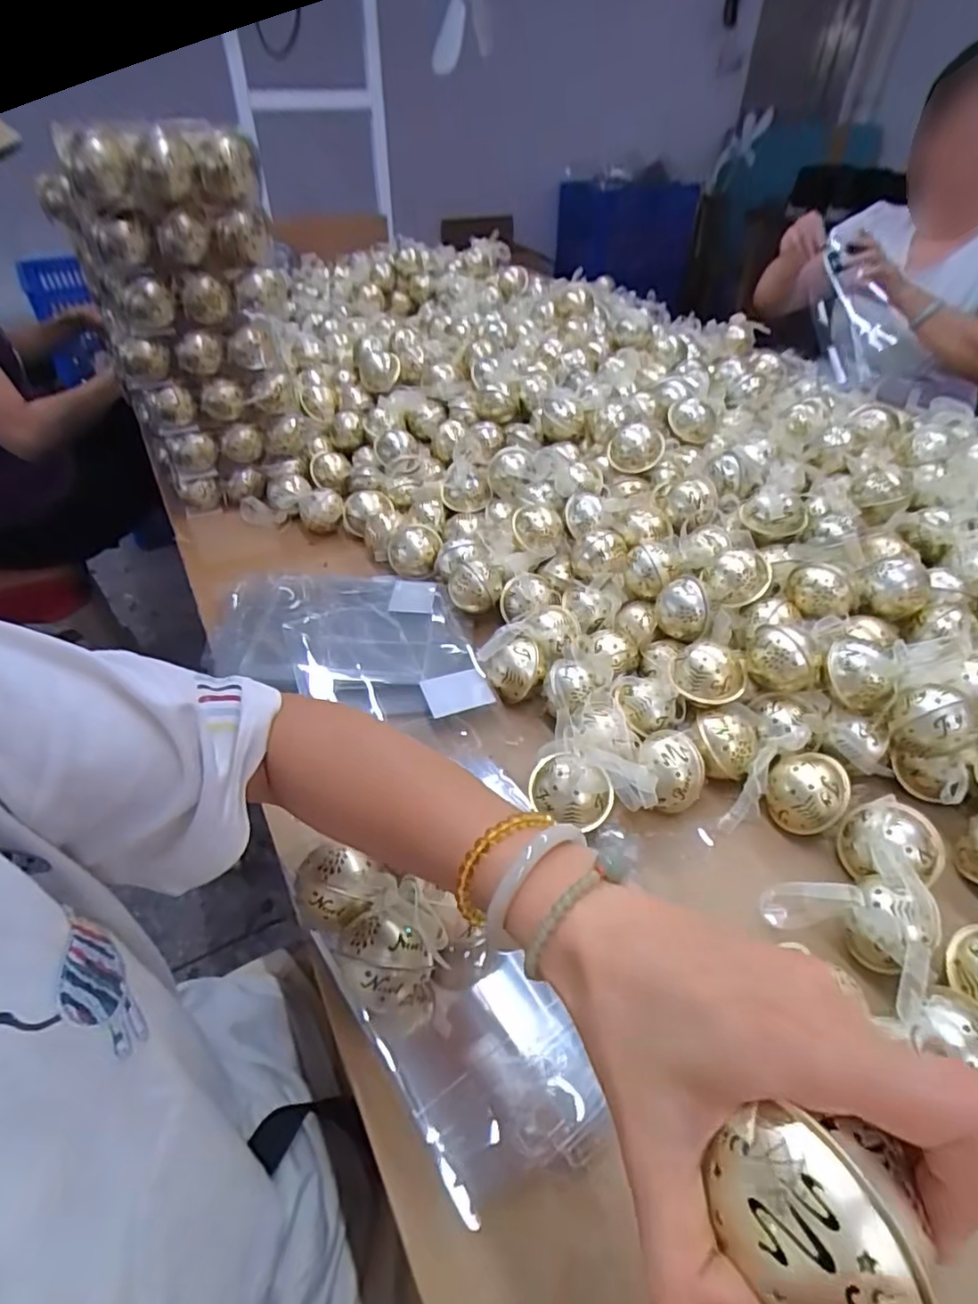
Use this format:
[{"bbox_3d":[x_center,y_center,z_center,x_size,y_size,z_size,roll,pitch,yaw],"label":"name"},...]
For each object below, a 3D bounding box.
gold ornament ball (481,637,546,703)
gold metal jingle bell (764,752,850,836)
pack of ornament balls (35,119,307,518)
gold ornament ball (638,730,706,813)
[{"bbox_3d":[0.027,0.016,0.557,0.056,0.042,0.040,-14,44,-15],"label":"gold ornament ball"},{"bbox_3d":[0.238,0.103,0.467,0.051,0.042,0.051,22,47,23],"label":"gold metal jingle bell"},{"bbox_3d":[-0.344,-0.376,0.747,0.206,0.378,0.096,-17,45,-18],"label":"pack of ornament balls"},{"bbox_3d":[0.139,0.091,0.475,0.048,0.040,0.050,6,42,6],"label":"gold ornament ball"}]

